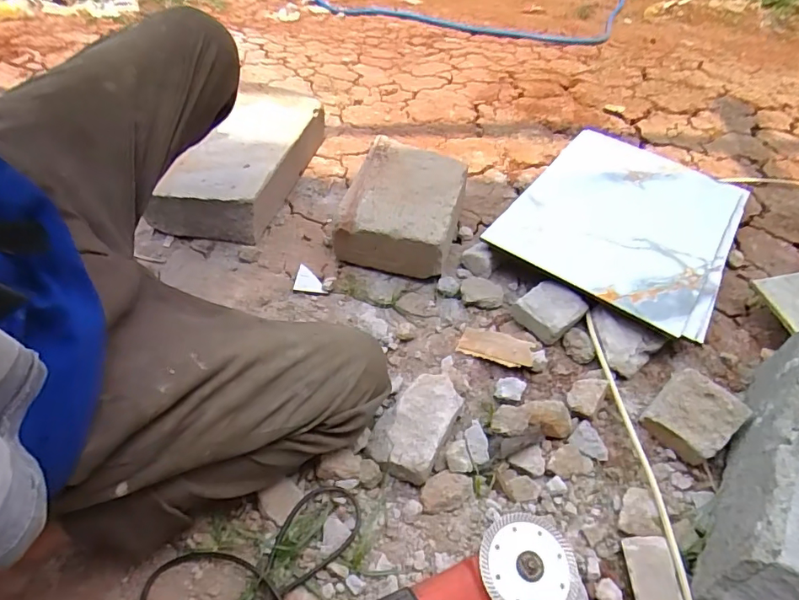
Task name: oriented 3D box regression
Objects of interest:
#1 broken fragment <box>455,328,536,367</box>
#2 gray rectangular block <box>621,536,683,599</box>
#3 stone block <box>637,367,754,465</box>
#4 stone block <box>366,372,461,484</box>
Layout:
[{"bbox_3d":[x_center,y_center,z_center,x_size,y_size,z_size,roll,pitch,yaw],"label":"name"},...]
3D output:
[{"bbox_3d":[0.159,0.077,0.823,0.122,0.012,0.057,14,49,27],"label":"broken fragment"},{"bbox_3d":[0.299,0.331,0.595,0.051,0.020,0.102,-11,40,18],"label":"gray rectangular block"},{"bbox_3d":[0.427,0.165,0.733,0.103,0.050,0.101,35,79,24],"label":"stone block"},{"bbox_3d":[0.024,0.166,0.698,0.094,0.049,0.151,25,53,14],"label":"stone block"}]

